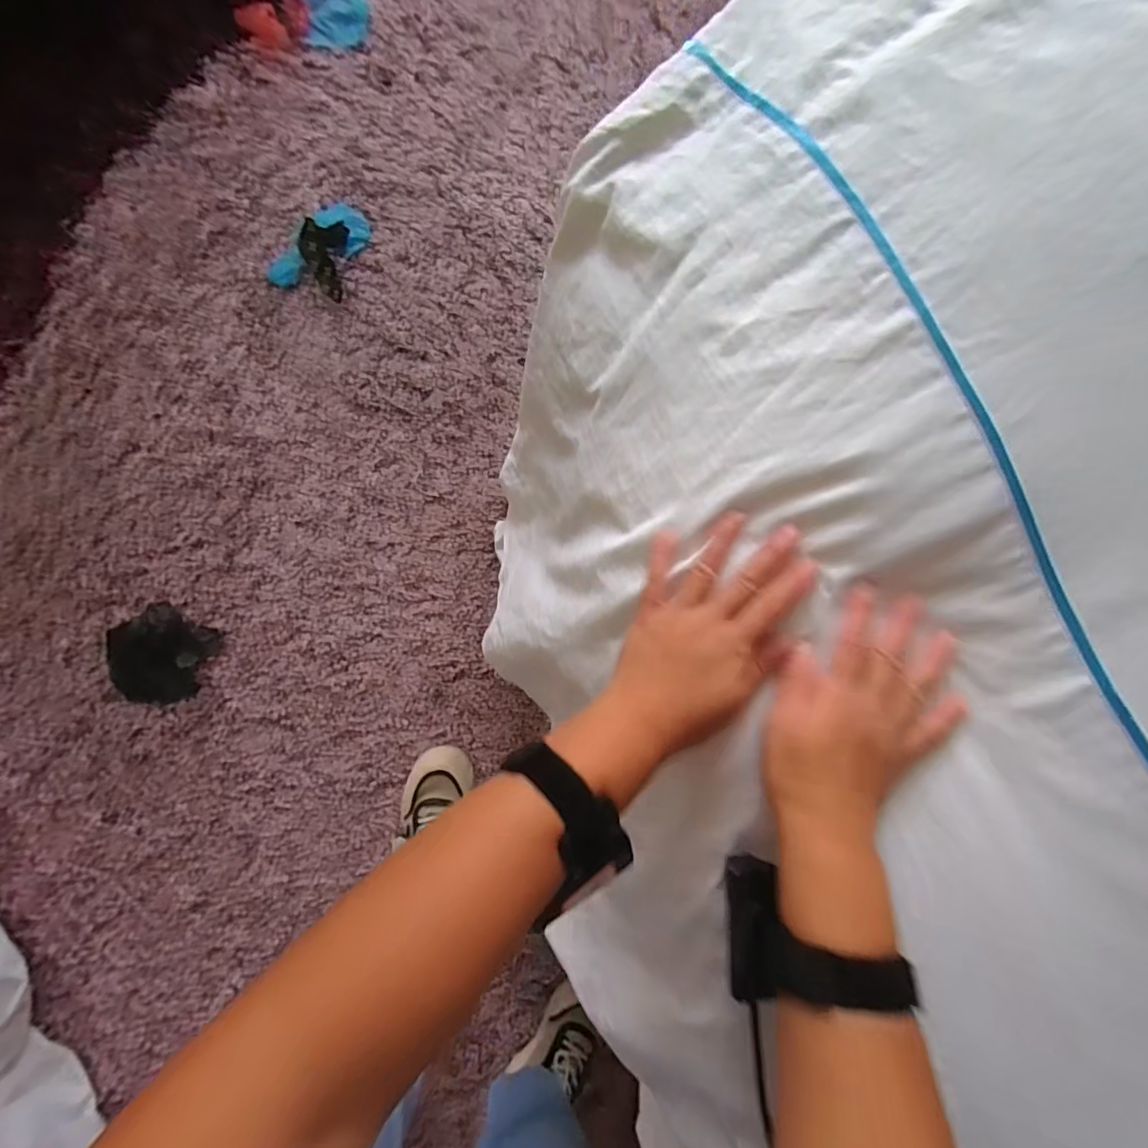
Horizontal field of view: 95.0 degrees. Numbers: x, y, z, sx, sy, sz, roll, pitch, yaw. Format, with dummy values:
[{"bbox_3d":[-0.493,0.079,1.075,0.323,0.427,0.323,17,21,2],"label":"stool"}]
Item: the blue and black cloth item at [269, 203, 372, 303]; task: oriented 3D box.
[{"bbox_3d":[-0.394,-0.510,0.811,0.116,0.036,0.160,22,85,-4],"label":"blue and black cloth item"}]

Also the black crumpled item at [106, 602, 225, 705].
[{"bbox_3d":[-0.615,0.120,0.776,0.141,0.019,0.144,0,87,-5],"label":"black crumpled item"}]

